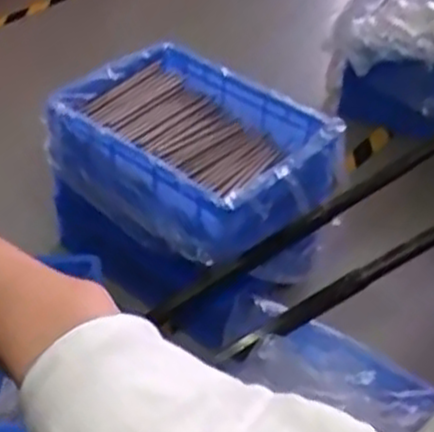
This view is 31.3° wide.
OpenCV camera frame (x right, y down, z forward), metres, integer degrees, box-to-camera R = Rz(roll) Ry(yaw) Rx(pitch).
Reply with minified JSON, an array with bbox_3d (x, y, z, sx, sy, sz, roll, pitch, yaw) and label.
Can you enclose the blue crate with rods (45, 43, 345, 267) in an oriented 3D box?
[{"bbox_3d":[-0.034,-0.104,1.292,0.430,0.139,0.312,28,44,27],"label":"blue crate with rods"}]

